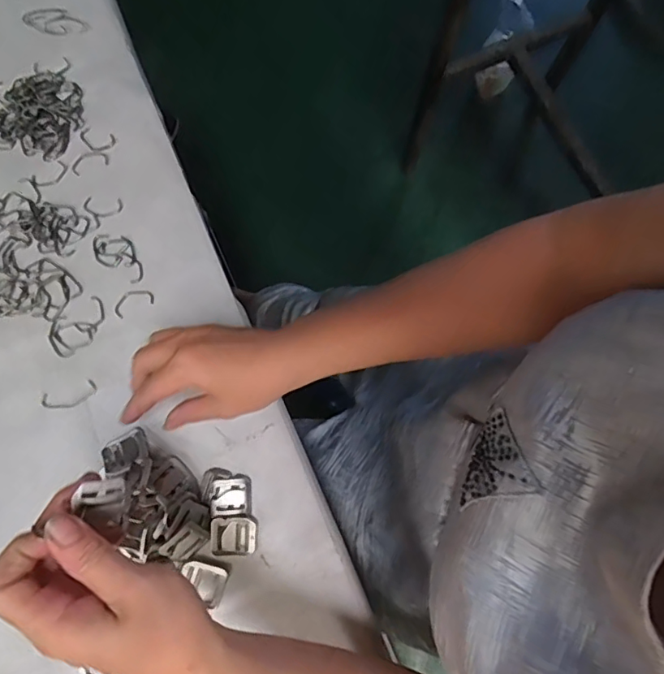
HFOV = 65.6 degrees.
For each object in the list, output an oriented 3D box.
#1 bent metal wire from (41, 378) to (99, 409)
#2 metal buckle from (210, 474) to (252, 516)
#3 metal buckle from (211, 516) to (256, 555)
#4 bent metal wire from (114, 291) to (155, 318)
[{"bbox_3d":[-0.214,0.048,0.420,0.045,0.004,0.018,-19,78,-6],"label":"bent metal wire"},{"bbox_3d":[-0.079,0.124,0.402,0.030,0.007,0.029,-1,77,-2],"label":"metal buckle"},{"bbox_3d":[-0.075,0.153,0.395,0.033,0.006,0.028,1,77,-1],"label":"metal buckle"},{"bbox_3d":[-0.168,-0.031,0.434,0.034,0.004,0.019,-25,79,-7],"label":"bent metal wire"}]

